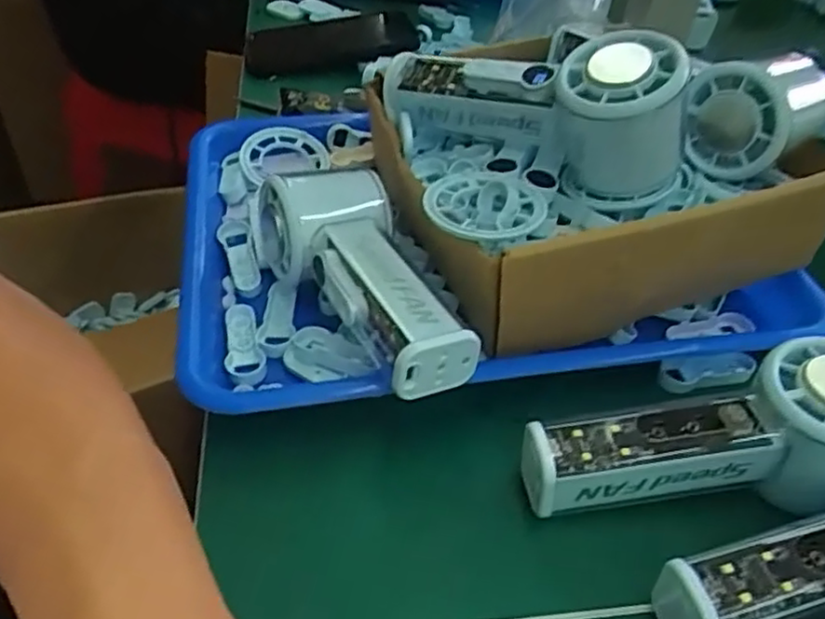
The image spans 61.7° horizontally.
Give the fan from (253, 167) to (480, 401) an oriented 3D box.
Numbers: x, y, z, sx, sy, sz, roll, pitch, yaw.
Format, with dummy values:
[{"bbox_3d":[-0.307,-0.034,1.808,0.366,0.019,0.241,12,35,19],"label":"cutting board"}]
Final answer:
[{"bbox_3d":[-0.029,-0.014,0.344,0.057,0.059,0.156,-15,46,-21],"label":"fan"}]

